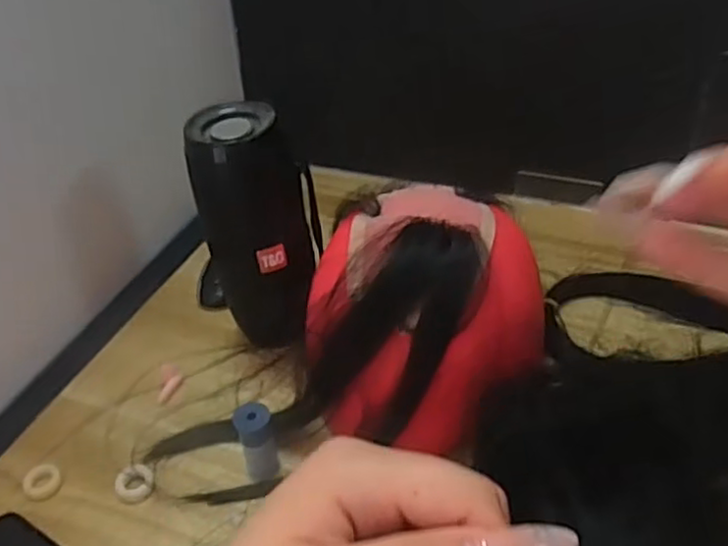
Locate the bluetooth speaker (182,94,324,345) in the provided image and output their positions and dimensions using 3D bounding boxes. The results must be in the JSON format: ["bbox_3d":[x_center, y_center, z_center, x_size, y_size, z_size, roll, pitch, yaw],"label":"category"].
[{"bbox_3d":[-0.072,-0.026,0.489,0.070,0.178,0.070,15,42,21],"label":"bluetooth speaker"}]

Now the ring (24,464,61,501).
[{"bbox_3d":[-0.204,0.131,0.433,0.022,0.008,0.022,-2,39,2],"label":"ring"}]

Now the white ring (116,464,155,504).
[{"bbox_3d":[-0.143,0.131,0.429,0.023,0.006,0.025,-2,39,2],"label":"white ring"}]

